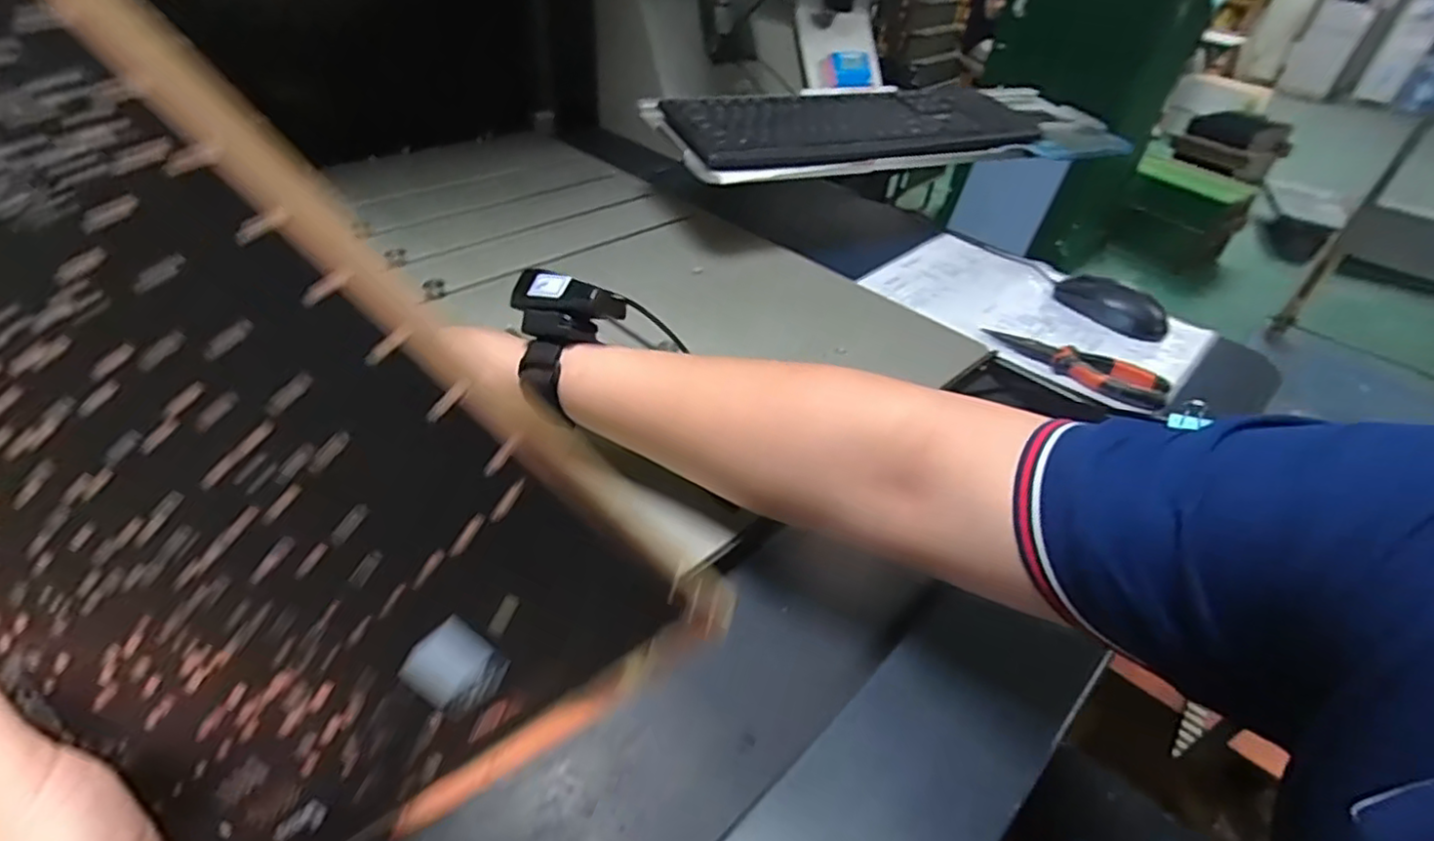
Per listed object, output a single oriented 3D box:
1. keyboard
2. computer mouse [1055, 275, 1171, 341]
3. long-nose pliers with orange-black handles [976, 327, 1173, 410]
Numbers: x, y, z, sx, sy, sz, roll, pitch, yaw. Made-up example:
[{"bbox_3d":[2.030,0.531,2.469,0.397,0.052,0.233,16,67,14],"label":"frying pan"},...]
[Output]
[{"bbox_3d":[0.178,-0.340,0.744,0.463,0.027,0.158,-15,45,-22],"label":"keyboard"},{"bbox_3d":[0.393,-0.116,0.660,0.106,0.033,0.052,31,47,27],"label":"computer mouse"},{"bbox_3d":[0.317,-0.052,0.589,0.151,0.020,0.040,32,47,27],"label":"long-nose pliers with orange-black handles"}]

